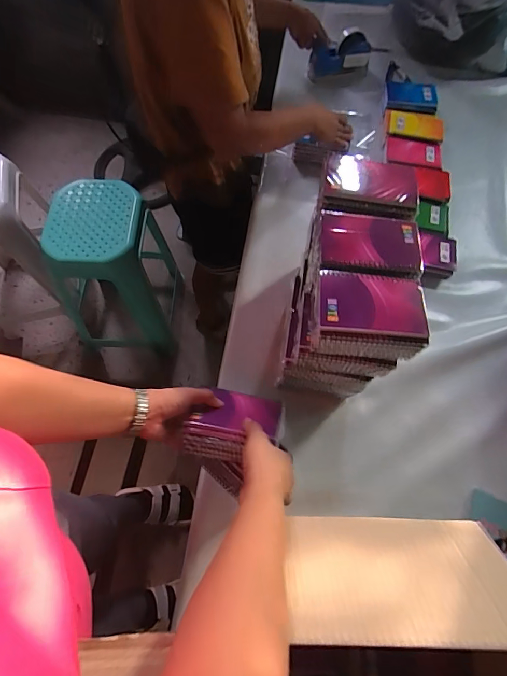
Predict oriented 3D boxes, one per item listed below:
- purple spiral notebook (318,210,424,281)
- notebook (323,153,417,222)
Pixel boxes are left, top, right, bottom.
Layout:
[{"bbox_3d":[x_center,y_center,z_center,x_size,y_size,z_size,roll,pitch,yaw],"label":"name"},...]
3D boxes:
[{"bbox_3d":[0.157,-0.127,0.516,0.131,0.010,0.099,8,65,2],"label":"purple spiral notebook"},{"bbox_3d":[0.170,-0.221,0.555,0.130,0.023,0.101,7,71,5],"label":"notebook"}]

